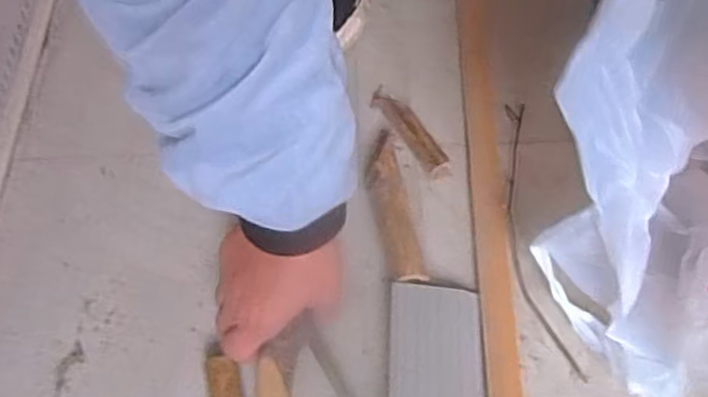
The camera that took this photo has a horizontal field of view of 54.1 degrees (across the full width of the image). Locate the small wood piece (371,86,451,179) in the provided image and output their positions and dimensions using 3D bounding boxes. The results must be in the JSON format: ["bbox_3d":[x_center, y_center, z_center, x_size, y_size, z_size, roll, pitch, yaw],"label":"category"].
[{"bbox_3d":[0.051,-0.059,0.632,0.024,0.019,0.107,-30,63,-15],"label":"small wood piece"}]

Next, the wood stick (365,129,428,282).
[{"bbox_3d":[0.031,0.008,0.588,0.029,0.022,0.144,-10,59,-5],"label":"wood stick"}]

